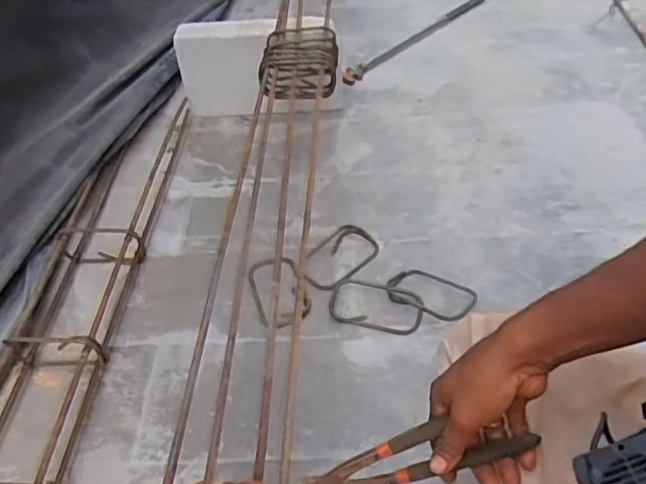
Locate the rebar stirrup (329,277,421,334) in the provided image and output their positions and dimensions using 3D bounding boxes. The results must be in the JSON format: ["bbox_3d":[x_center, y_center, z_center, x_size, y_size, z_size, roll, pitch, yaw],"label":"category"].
[{"bbox_3d":[0.085,0.099,1.006,0.151,0.016,0.092,10,47,14],"label":"rebar stirrup"}]

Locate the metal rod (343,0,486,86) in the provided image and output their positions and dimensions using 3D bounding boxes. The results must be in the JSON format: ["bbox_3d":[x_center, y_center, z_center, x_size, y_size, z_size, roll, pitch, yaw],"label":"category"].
[{"bbox_3d":[0.253,-0.552,1.646,0.055,0.029,0.592,33,56,31],"label":"metal rod"}]

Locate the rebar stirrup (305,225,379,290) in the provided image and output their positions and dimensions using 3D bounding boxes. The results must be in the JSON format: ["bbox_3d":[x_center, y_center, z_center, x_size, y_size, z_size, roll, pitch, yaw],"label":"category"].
[{"bbox_3d":[0.026,0.021,1.087,0.152,0.015,0.095,-36,53,-27],"label":"rebar stirrup"}]

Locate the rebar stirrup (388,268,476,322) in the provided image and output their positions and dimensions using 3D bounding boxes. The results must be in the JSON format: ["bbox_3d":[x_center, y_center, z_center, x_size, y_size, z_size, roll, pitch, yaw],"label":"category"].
[{"bbox_3d":[0.173,0.084,1.007,0.147,0.013,0.087,22,48,39],"label":"rebar stirrup"}]

